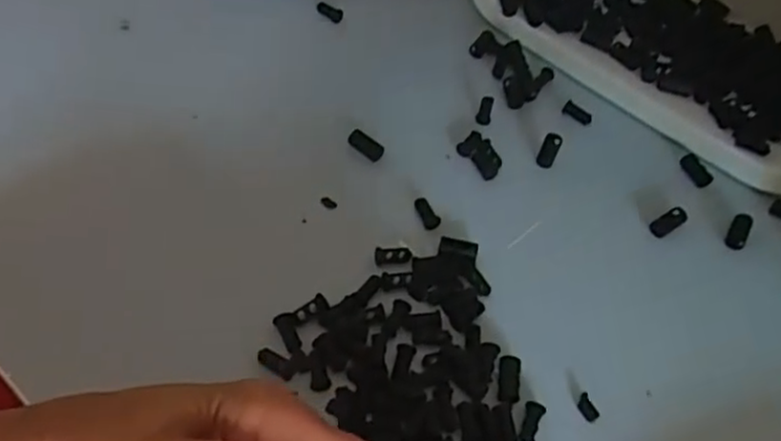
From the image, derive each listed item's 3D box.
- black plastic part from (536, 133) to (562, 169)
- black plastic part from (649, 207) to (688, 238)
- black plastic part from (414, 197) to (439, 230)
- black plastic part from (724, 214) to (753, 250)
[{"bbox_3d":[0.081,-0.036,0.369,0.010,0.018,0.009,20,55,12],"label":"black plastic part"},{"bbox_3d":[0.137,0.001,0.354,0.023,0.005,0.008,-25,58,-23],"label":"black plastic part"},{"bbox_3d":[0.017,-0.003,0.347,0.006,0.008,0.018,-20,56,-20],"label":"black plastic part"},{"bbox_3d":[0.171,0.005,0.354,0.010,0.004,0.020,29,55,17],"label":"black plastic part"}]

